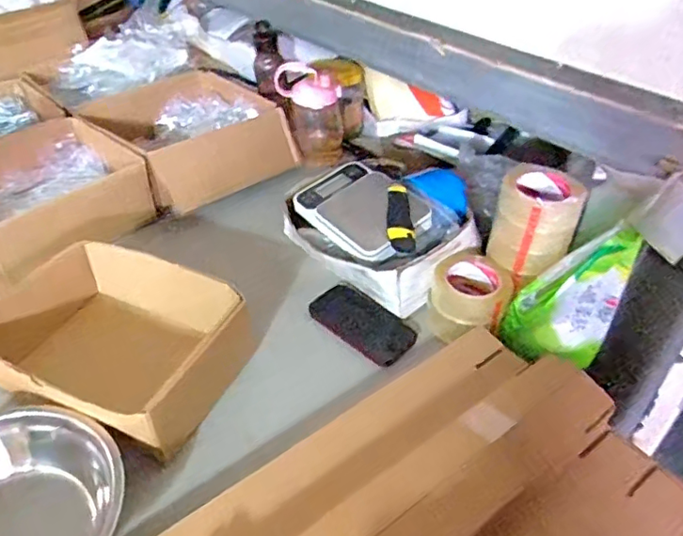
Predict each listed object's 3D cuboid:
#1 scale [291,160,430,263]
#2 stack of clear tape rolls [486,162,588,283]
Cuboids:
[{"bbox_3d":[0.038,-0.099,0.945,0.156,0.030,0.214,-37,54,-19],"label":"scale"},{"bbox_3d":[0.289,-0.072,0.864,0.112,0.120,0.116,-20,45,-24],"label":"stack of clear tape rolls"}]

